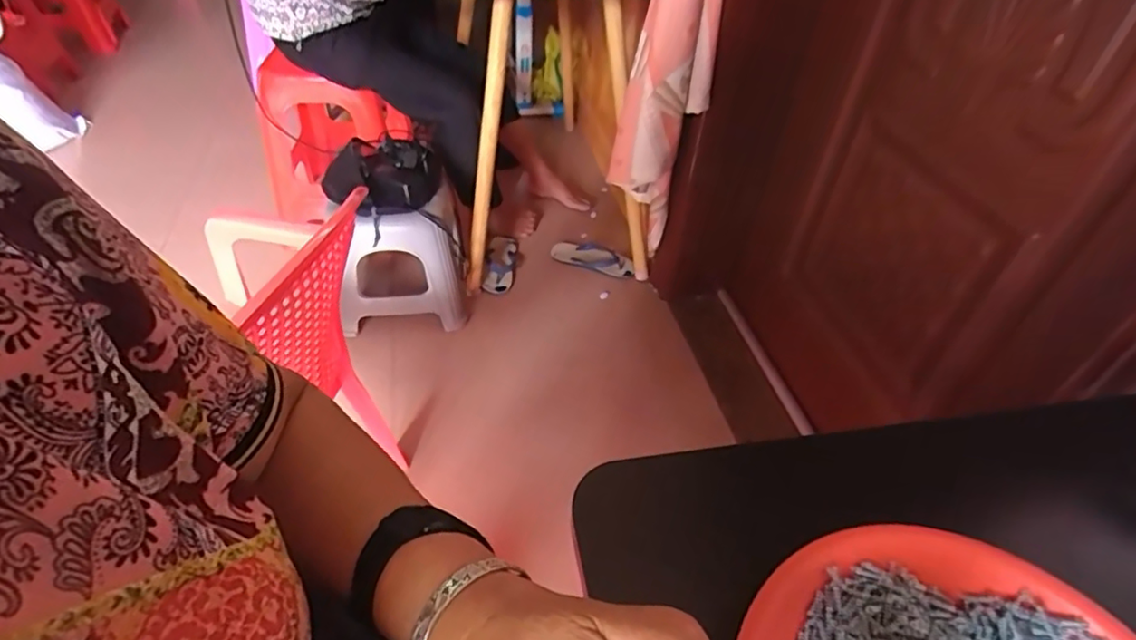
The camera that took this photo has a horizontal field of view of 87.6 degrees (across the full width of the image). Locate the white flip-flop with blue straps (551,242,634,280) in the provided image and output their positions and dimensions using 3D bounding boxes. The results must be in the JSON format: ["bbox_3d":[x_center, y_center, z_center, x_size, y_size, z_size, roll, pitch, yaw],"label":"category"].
[{"bbox_3d":[0.077,-0.180,1.714,0.245,0.039,0.096,18,46,15],"label":"white flip-flop with blue straps"}]

